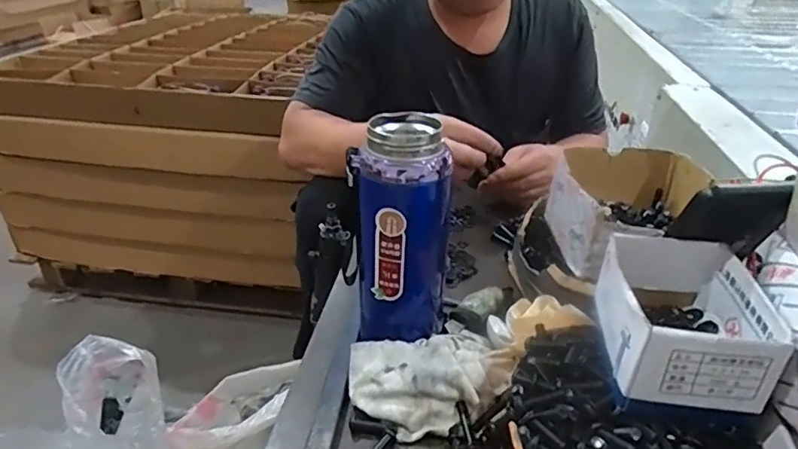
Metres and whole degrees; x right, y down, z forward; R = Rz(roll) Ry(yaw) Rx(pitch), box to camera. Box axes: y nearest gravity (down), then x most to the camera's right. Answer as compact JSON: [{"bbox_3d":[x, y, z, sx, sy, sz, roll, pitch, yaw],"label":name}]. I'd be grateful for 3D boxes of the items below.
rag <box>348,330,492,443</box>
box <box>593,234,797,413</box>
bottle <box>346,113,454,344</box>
[{"bbox_3d":[0.024,0.131,0.472,0.129,0.036,0.088,-5,30,-10],"label":"rag"},{"bbox_3d":[0.194,0.063,0.384,0.089,0.061,0.119,4,30,7],"label":"box"},{"bbox_3d":[-0.001,0.010,0.483,0.087,0.193,0.073,1,30,1],"label":"bottle"}]

